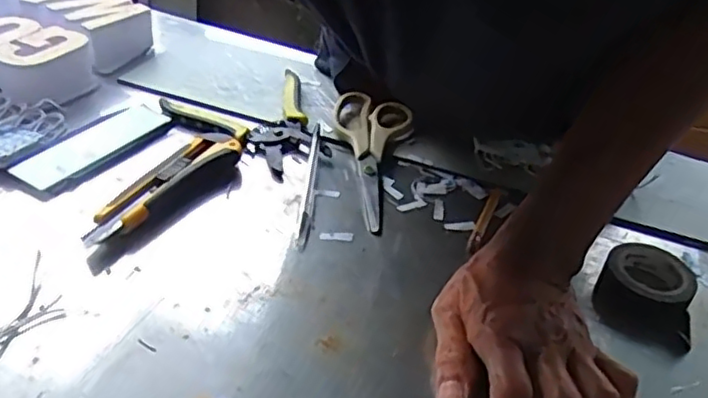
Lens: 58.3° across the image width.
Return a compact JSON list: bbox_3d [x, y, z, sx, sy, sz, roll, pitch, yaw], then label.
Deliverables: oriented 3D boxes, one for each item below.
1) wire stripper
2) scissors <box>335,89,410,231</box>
[{"bbox_3d":[-0.089,-0.070,0.587,0.134,0.016,0.147,-15,41,-27],"label":"wire stripper"},{"bbox_3d":[0.012,-0.042,0.559,0.070,0.022,0.187,7,36,1],"label":"scissors"}]

